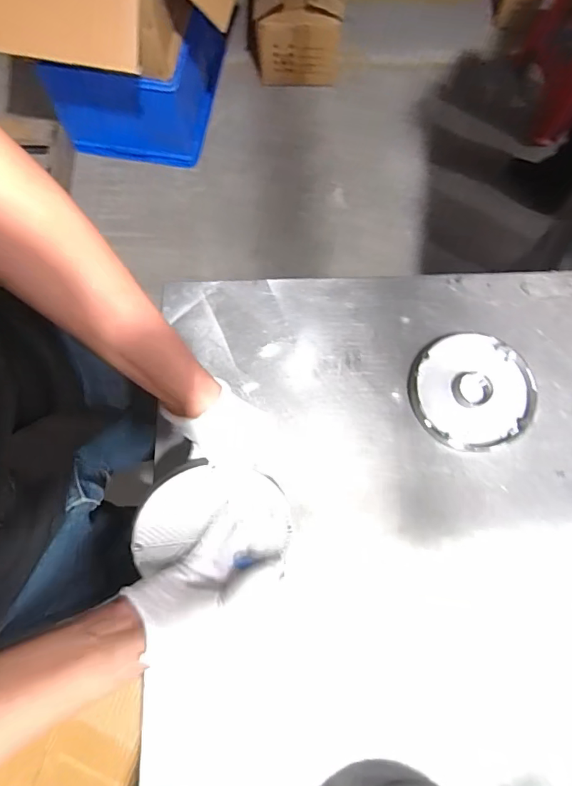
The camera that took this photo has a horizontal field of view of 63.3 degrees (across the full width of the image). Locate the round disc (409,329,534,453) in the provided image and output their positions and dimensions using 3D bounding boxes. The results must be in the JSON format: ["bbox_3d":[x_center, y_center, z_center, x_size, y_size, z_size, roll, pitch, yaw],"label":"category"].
[{"bbox_3d":[0.218,-0.002,0.544,0.139,0.019,0.133,5,74,2],"label":"round disc"}]

